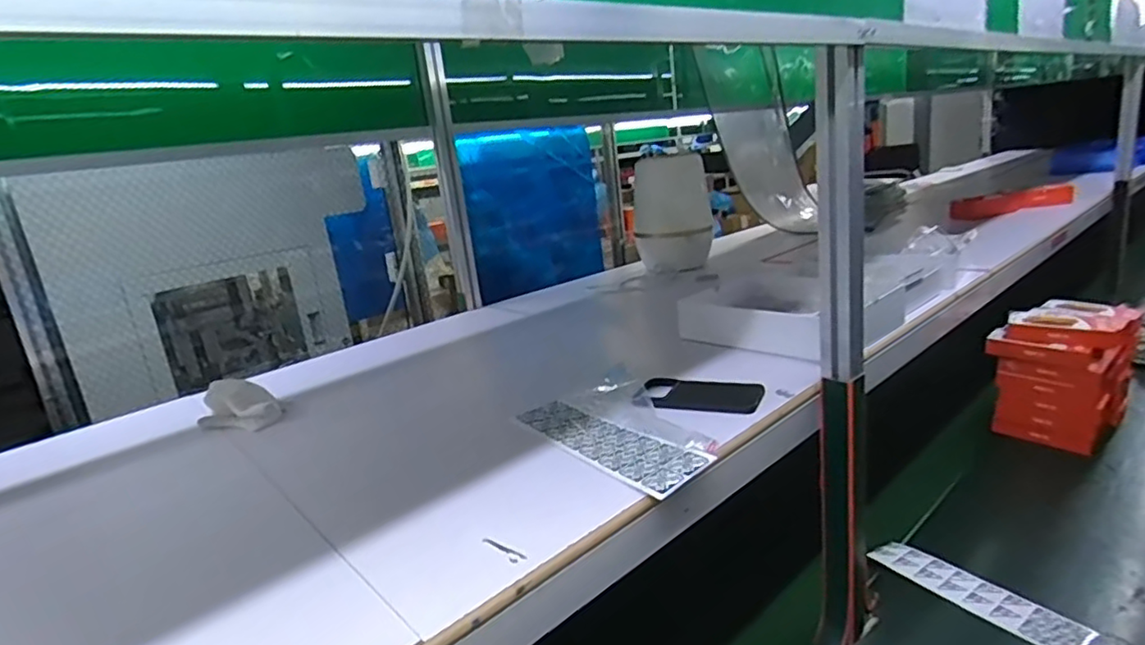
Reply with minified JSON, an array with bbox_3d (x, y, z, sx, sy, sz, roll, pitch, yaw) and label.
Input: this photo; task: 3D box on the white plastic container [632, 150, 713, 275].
[{"bbox_3d":[0.267,-0.287,1.661,0.206,0.300,0.167,-4,16,11],"label":"white plastic container"}]

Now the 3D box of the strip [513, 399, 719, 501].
[{"bbox_3d":[0.031,0.142,0.748,0.082,0.007,0.301,-22,19,-31],"label":"strip"}]

